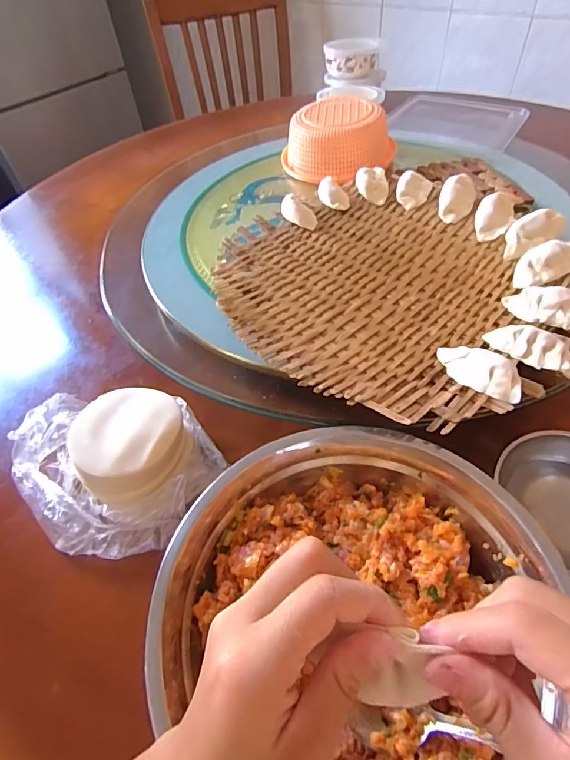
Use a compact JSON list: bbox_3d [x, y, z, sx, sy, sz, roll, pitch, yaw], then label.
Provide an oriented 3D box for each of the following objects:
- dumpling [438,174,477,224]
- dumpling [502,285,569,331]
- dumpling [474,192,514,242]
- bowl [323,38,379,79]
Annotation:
[{"bbox_3d":[0.210,-0.221,0.533,0.040,0.032,0.065,16,53,18],"label":"dumpling"},{"bbox_3d":[0.248,-0.069,0.408,0.076,0.025,0.033,25,56,24],"label":"dumpling"},{"bbox_3d":[0.243,-0.189,0.504,0.039,0.029,0.069,18,54,19],"label":"dumpling"},{"bbox_3d":[0.136,-0.654,0.893,0.111,0.059,0.096,-2,50,3],"label":"bowl"}]

